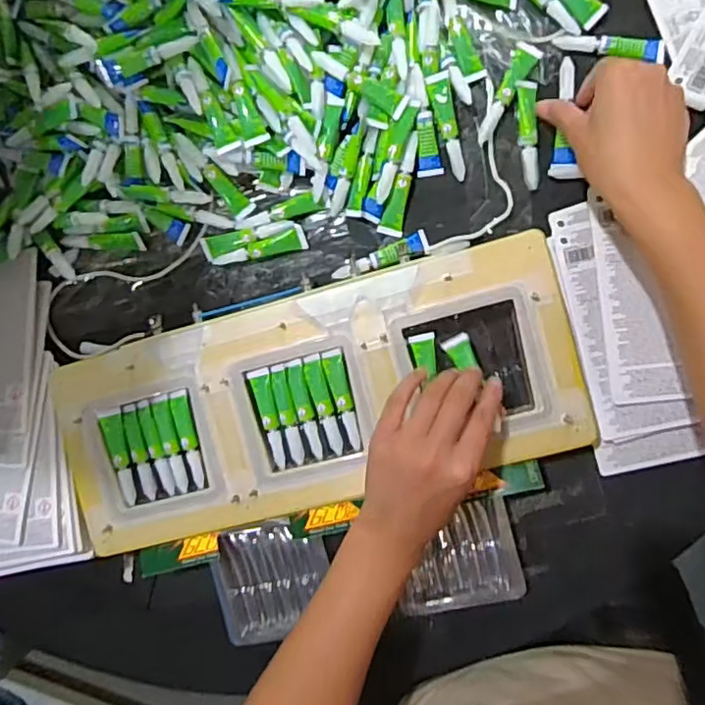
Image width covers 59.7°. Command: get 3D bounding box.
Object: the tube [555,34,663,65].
[{"bbox_3d":[0.197,-0.234,0.470,0.081,0.010,0.015,8,96,8],"label":"tube"}]

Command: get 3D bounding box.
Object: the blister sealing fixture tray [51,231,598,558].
[{"bbox_3d":[-0.038,0.041,0.498,0.422,0.017,0.173,-18,92,9],"label":"blister sealing fixture tray"}]

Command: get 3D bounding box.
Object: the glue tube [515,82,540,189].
[{"bbox_3d":[0.139,-0.172,0.486,0.015,0.008,0.083,-2,92,10],"label":"glue tube"}]

